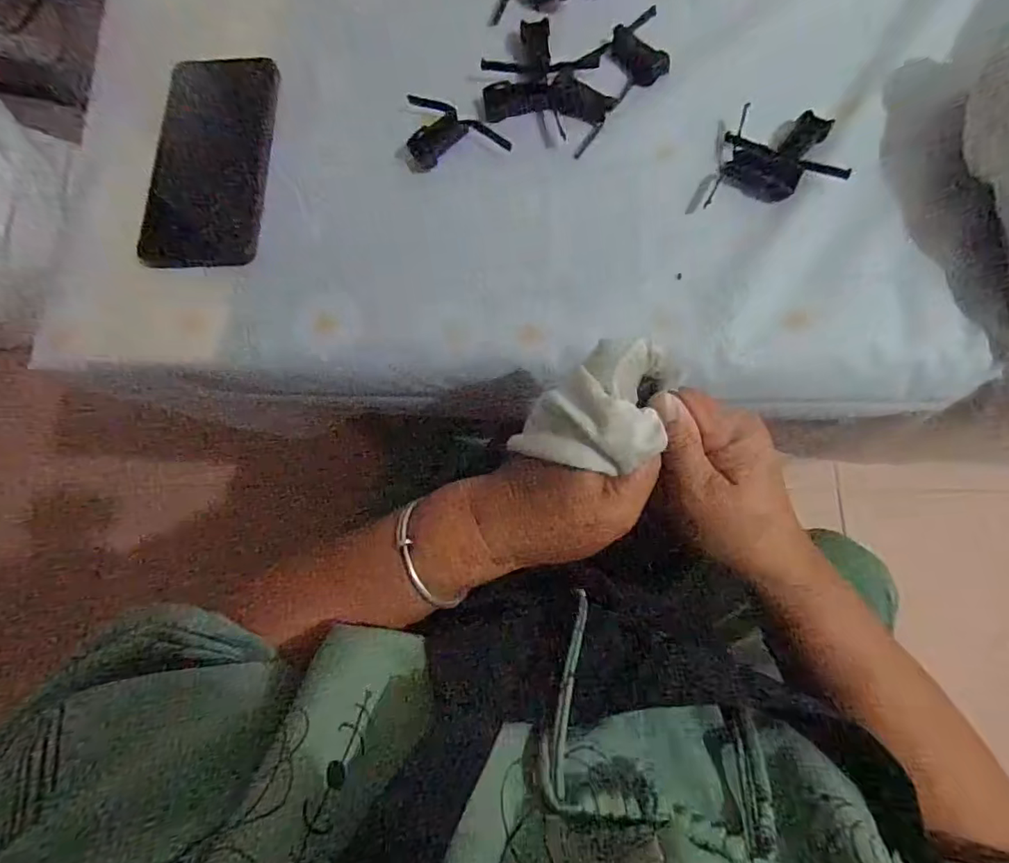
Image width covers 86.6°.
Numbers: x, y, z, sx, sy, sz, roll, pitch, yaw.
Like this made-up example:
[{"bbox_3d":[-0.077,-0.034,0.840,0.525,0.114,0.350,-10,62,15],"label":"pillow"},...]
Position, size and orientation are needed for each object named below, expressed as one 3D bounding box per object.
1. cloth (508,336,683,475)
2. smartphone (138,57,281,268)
[{"bbox_3d":[0.048,-0.009,0.245,0.077,0.034,0.051,-43,80,-7],"label":"cloth"},{"bbox_3d":[-0.207,-0.193,0.379,0.076,0.009,0.169,1,78,2],"label":"smartphone"}]

